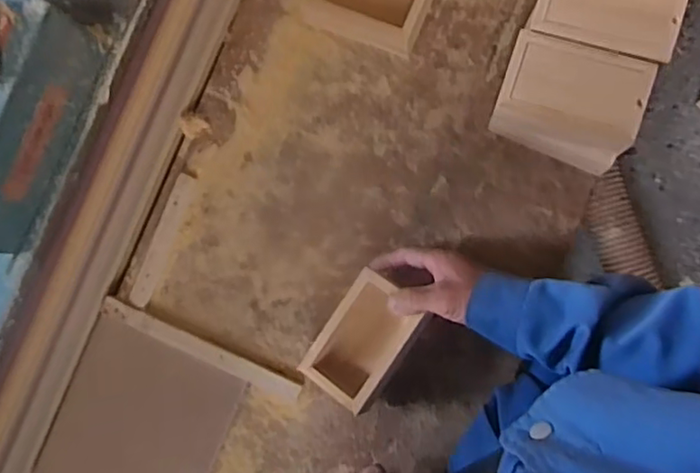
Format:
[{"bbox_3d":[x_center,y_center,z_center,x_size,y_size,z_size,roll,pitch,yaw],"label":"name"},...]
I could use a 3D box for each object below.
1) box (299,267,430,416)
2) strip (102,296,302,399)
[{"bbox_3d":[0.015,0.106,0.636,0.081,0.060,0.125,34,91,4],"label":"box"},{"bbox_3d":[-0.166,0.126,0.693,0.243,0.013,0.021,24,90,4],"label":"strip"}]

